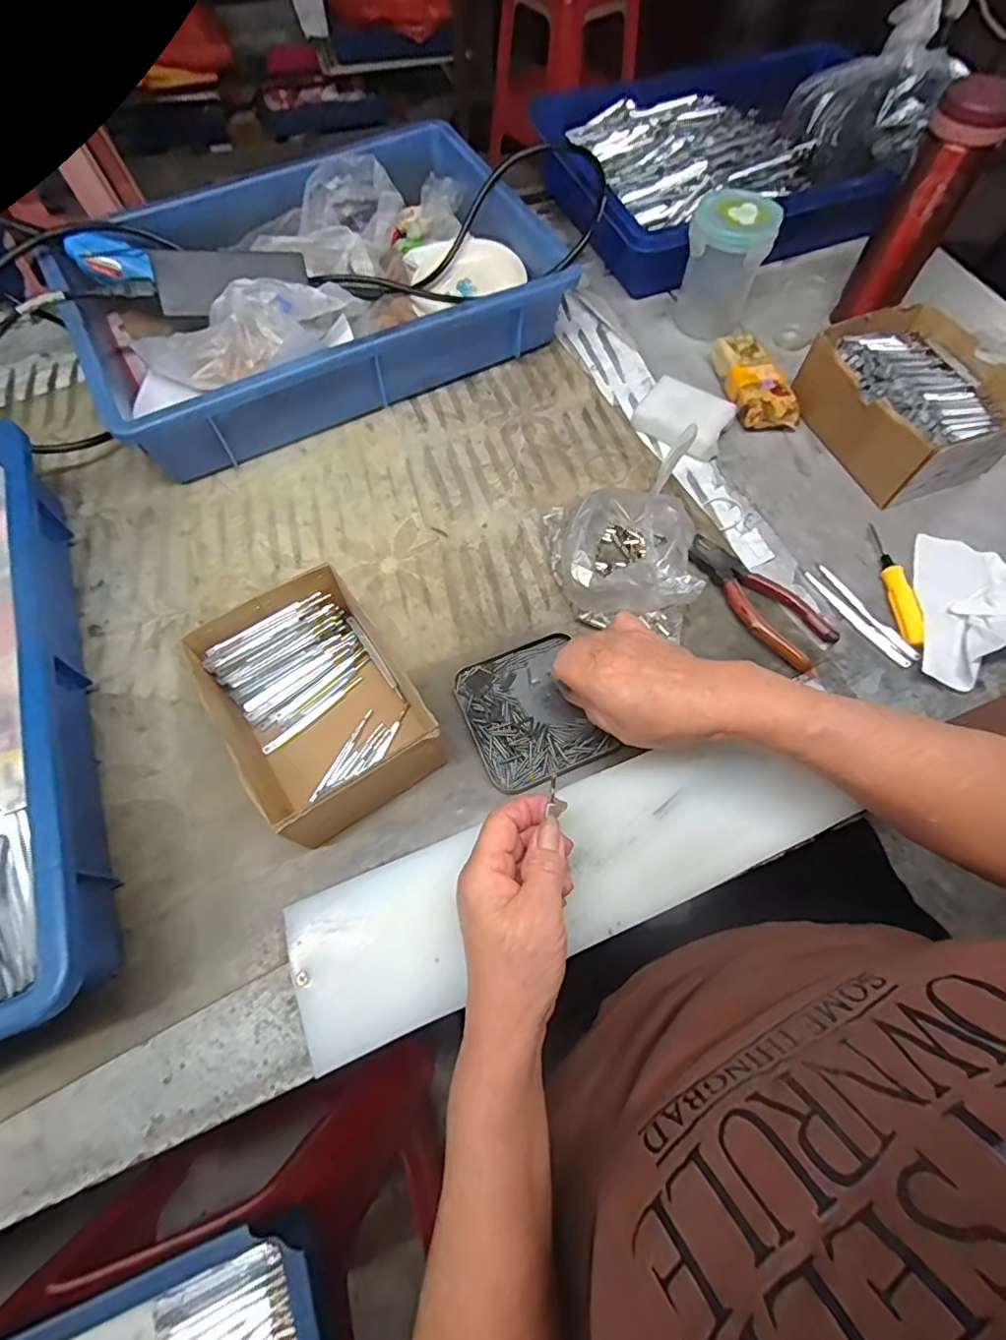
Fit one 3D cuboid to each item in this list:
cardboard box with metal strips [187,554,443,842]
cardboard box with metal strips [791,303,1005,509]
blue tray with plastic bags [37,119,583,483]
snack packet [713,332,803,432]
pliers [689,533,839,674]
[{"bbox_3d":[-0.122,0.023,0.375,0.116,0.067,0.155,-34,70,-16],"label":"cardboard box with metal strips"},{"bbox_3d":[0.371,-0.247,0.510,0.132,0.067,0.172,-22,68,-11],"label":"cardboard box with metal strips"},{"bbox_3d":[-0.179,-0.370,0.547,0.434,0.100,0.267,-28,69,-13],"label":"blue tray with plastic bags"},{"bbox_3d":[0.244,-0.285,0.544,0.049,0.028,0.114,-13,66,-7],"label":"snack packet"},{"bbox_3d":[0.205,-0.059,0.450,0.048,0.014,0.133,-36,71,-16],"label":"pliers"}]

